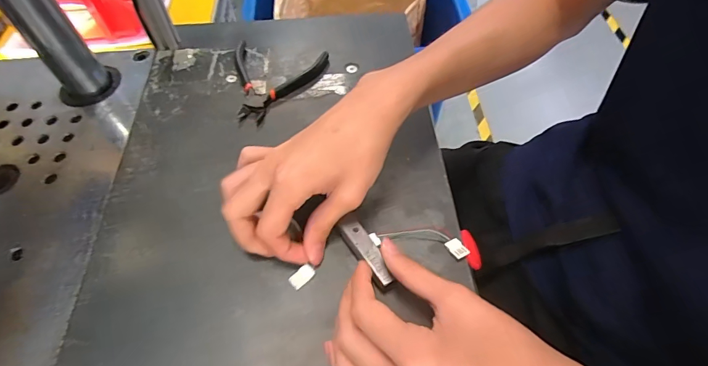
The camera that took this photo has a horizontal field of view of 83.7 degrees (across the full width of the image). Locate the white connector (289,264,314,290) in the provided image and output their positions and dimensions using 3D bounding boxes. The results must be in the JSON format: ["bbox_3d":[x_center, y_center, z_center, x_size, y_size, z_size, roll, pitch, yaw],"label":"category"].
[{"bbox_3d":[-0.040,0.071,0.302,0.019,0.004,0.011,-36,63,-22],"label":"white connector"}]

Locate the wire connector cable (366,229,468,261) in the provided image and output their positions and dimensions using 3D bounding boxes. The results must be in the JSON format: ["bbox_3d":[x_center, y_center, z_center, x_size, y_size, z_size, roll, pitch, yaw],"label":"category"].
[{"bbox_3d":[0.052,0.045,0.316,0.077,0.010,0.025,8,56,4],"label":"wire connector cable"}]

